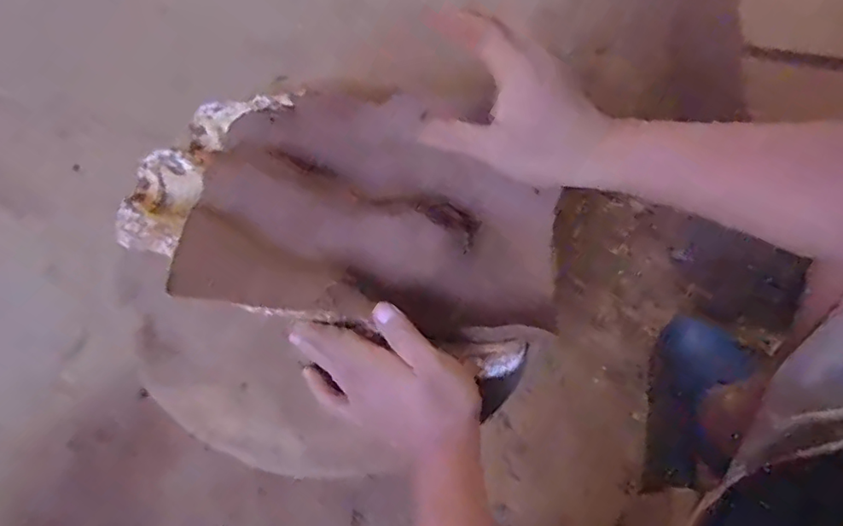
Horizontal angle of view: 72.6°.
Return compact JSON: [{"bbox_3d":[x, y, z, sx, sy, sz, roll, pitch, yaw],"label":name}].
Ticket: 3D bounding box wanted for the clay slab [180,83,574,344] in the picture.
[{"bbox_3d":[-0.031,-0.046,0.504,0.306,0.057,0.203,6,65,-1],"label":"clay slab"}]

